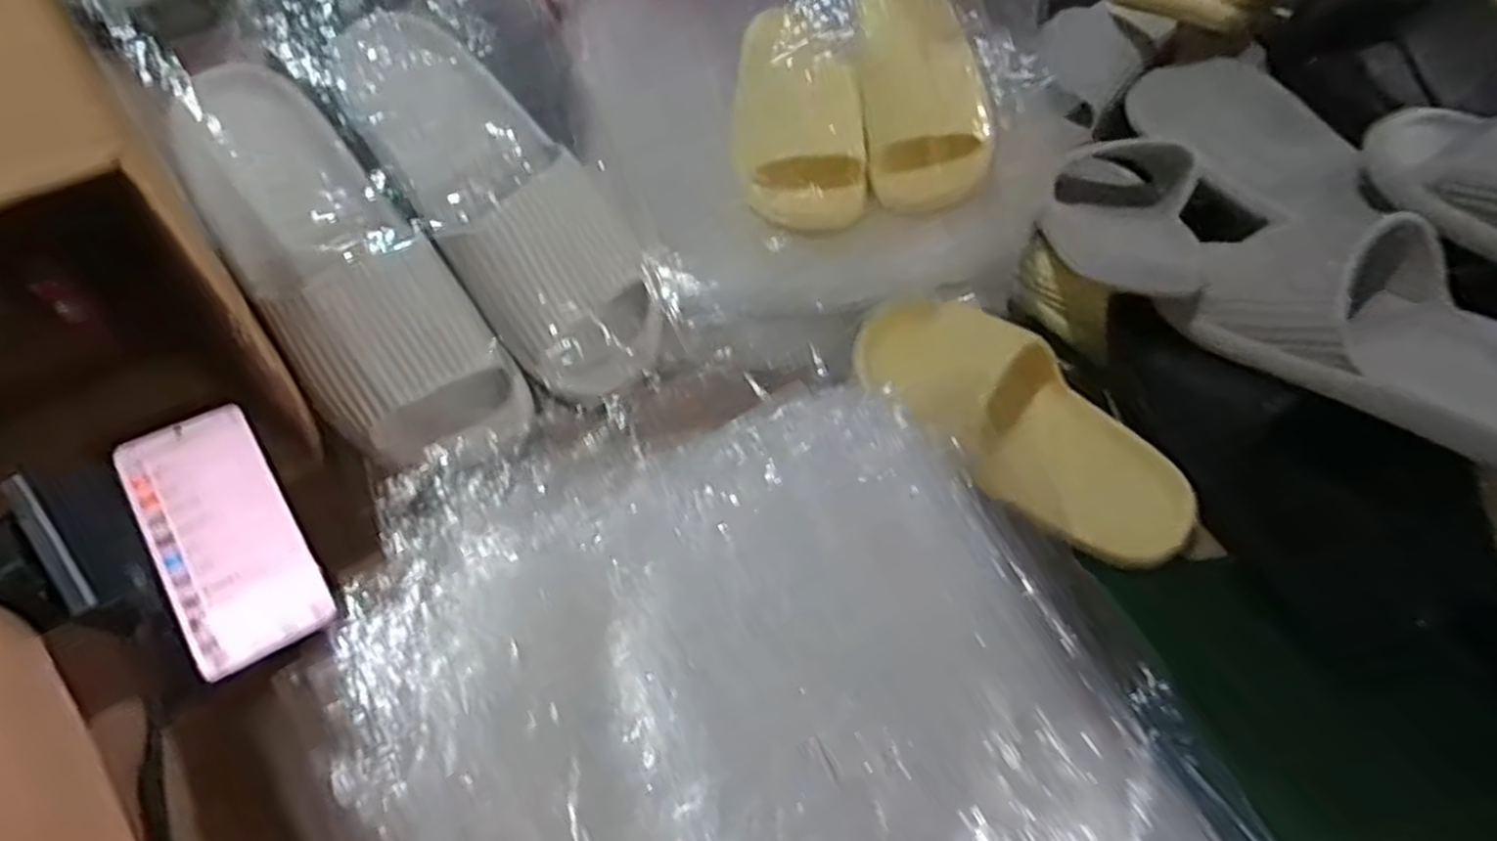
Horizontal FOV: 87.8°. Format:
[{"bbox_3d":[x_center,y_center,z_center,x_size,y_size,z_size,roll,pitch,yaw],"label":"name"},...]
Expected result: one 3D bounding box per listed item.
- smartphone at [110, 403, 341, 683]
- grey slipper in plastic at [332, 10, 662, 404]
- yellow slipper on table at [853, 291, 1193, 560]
[{"bbox_3d":[-0.309,0.065,0.457,0.074,0.006,0.164,-29,71,-23],"label":"smartphone"},{"bbox_3d":[-0.153,-0.143,0.500,0.103,0.061,0.270,-37,97,-16],"label":"grey slipper in plastic"},{"bbox_3d":[0.170,0.005,0.500,0.245,0.064,0.102,38,69,20],"label":"yellow slipper on table"}]

